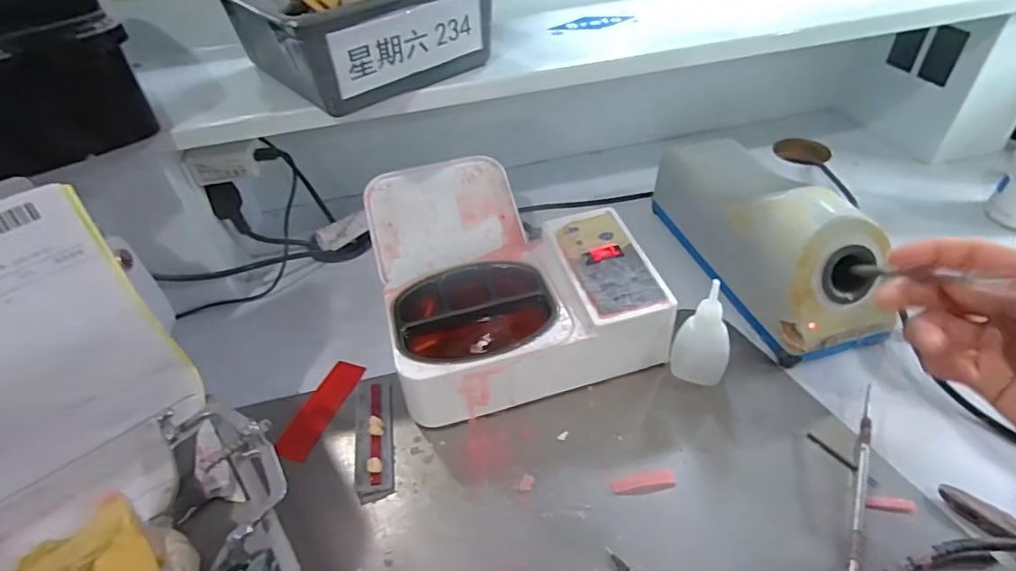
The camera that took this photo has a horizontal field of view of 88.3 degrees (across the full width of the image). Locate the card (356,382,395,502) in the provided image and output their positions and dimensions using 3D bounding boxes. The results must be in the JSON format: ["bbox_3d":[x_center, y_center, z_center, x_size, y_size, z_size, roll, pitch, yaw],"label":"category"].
[{"bbox_3d":[-0.088,0.098,0.347,0.024,0.010,0.086,-10,42,-6],"label":"card"}]

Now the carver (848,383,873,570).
[{"bbox_3d":[0.207,0.110,0.306,0.007,0.007,0.136,18,47,23],"label":"carver"}]

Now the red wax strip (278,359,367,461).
[{"bbox_3d":[-0.132,0.086,0.369,0.025,0.004,0.083,10,39,13],"label":"red wax strip"}]

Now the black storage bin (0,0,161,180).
[{"bbox_3d":[-0.315,-0.141,0.334,0.114,0.080,0.168,-32,48,-27],"label":"black storage bin"}]

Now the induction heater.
[{"bbox_3d":[0.197,-0.049,0.415,0.075,0.091,0.216,-13,43,-9],"label":"induction heater"}]

